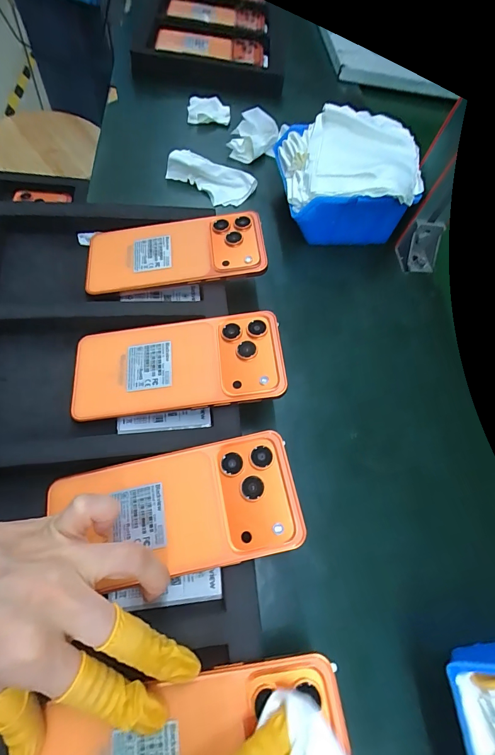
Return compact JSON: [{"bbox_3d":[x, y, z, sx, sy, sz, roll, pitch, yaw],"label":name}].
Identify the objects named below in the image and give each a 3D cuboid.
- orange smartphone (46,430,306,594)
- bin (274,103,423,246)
[{"bbox_3d":[-0.047,0.086,0.231,0.156,0.005,0.075,-13,65,0],"label":"orange smartphone"},{"bbox_3d":[0.103,-0.222,0.397,0.141,0.098,0.135,3,63,-4],"label":"bin"}]

